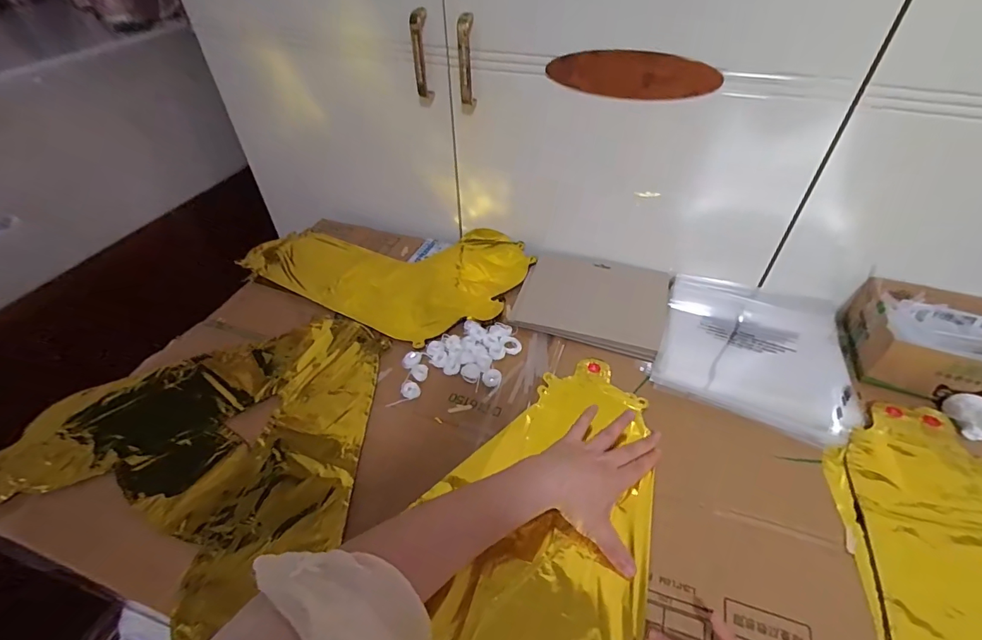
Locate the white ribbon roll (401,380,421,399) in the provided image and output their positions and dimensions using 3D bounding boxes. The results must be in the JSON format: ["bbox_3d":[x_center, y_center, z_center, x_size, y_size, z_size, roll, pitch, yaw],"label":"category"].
[{"bbox_3d":[-0.093,0.080,0.526,0.022,0.004,0.025,-9,45,-8],"label":"white ribbon roll"}]

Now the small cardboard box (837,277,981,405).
[{"bbox_3d":[0.541,0.030,0.534,0.201,0.068,0.142,19,48,20],"label":"small cardboard box"}]

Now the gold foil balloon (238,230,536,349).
[{"bbox_3d":[-0.156,-0.090,0.699,0.388,0.030,0.251,22,49,22],"label":"gold foil balloon"}]

